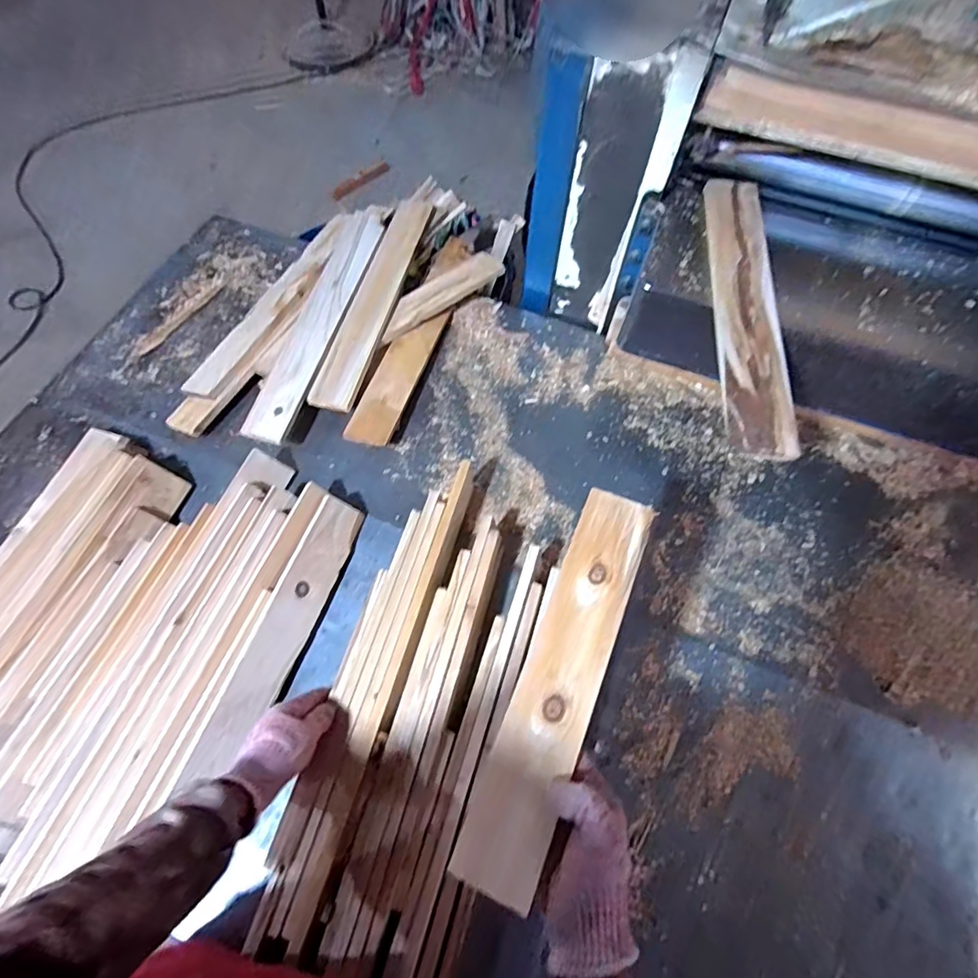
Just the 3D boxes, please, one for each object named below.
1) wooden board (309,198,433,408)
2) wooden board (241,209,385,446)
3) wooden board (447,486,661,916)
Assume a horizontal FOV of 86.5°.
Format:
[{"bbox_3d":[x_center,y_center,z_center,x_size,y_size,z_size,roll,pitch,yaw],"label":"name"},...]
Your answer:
[{"bbox_3d":[-0.196,-0.341,0.913,0.070,0.018,0.487,14,65,4],"label":"wooden board"},{"bbox_3d":[-0.286,-0.299,0.895,0.077,0.017,0.500,13,65,4],"label":"wooden board"},{"bbox_3d":[0.068,0.160,0.463,0.068,0.009,0.349,22,68,9],"label":"wooden board"}]

